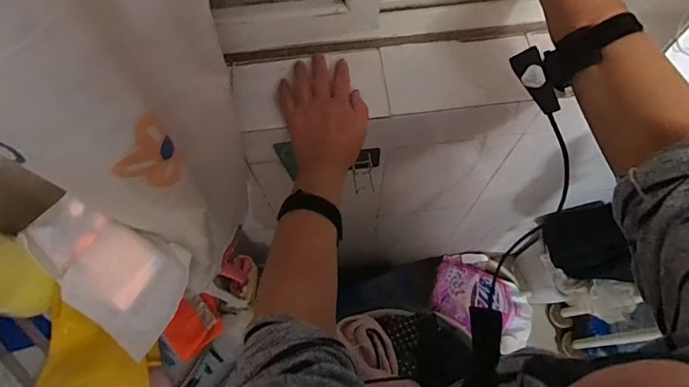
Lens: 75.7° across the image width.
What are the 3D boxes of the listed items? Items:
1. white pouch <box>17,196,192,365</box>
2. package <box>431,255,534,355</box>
[{"bbox_3d":[-0.273,0.082,0.513,0.186,0.054,0.118,33,73,13],"label":"white pouch"},{"bbox_3d":[0.391,0.305,1.272,0.273,0.070,0.256,20,47,7],"label":"package"}]

